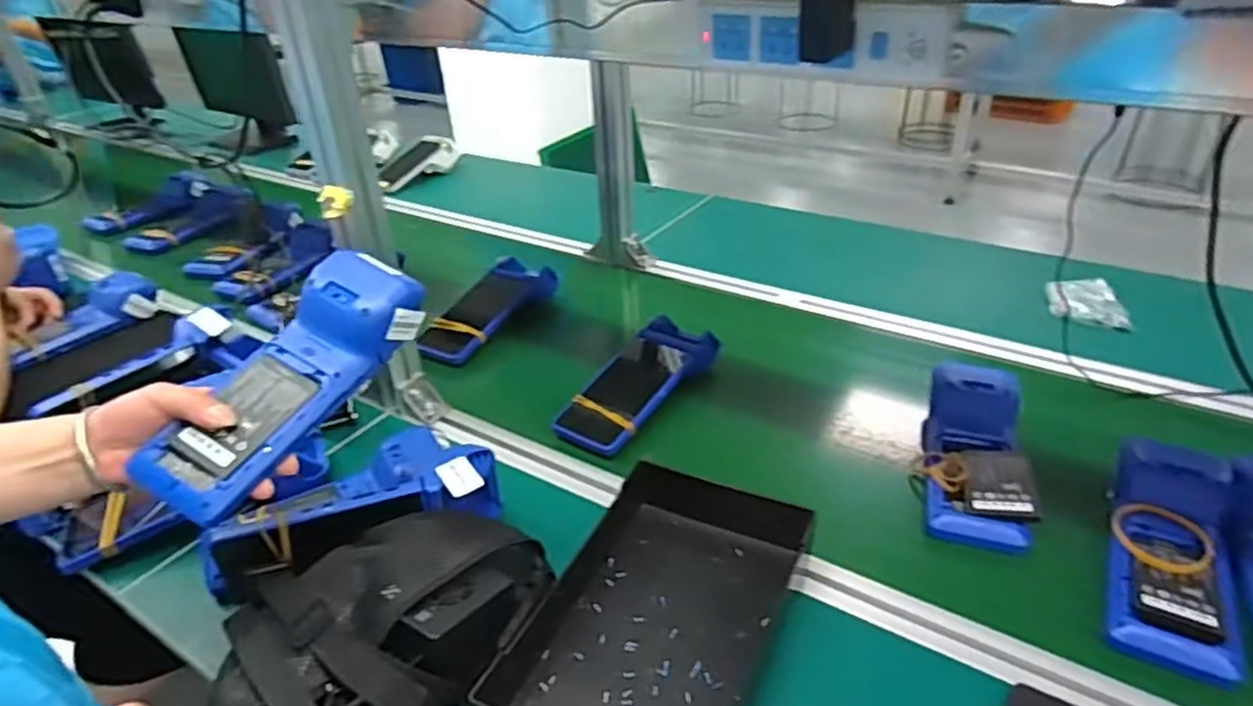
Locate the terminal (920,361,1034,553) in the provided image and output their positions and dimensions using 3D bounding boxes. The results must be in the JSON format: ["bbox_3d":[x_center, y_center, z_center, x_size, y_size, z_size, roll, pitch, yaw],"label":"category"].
[{"bbox_3d":[0.335,0.093,0.705,0.091,0.062,0.219,8,34,17],"label":"terminal"}]

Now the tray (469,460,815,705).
[{"bbox_3d":[0.024,0.195,0.560,0.172,0.044,0.282,13,35,23],"label":"tray"}]

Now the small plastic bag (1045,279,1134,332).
[{"bbox_3d":[0.598,-0.063,0.954,0.085,0.023,0.111,9,34,18],"label":"small plastic bag"}]

